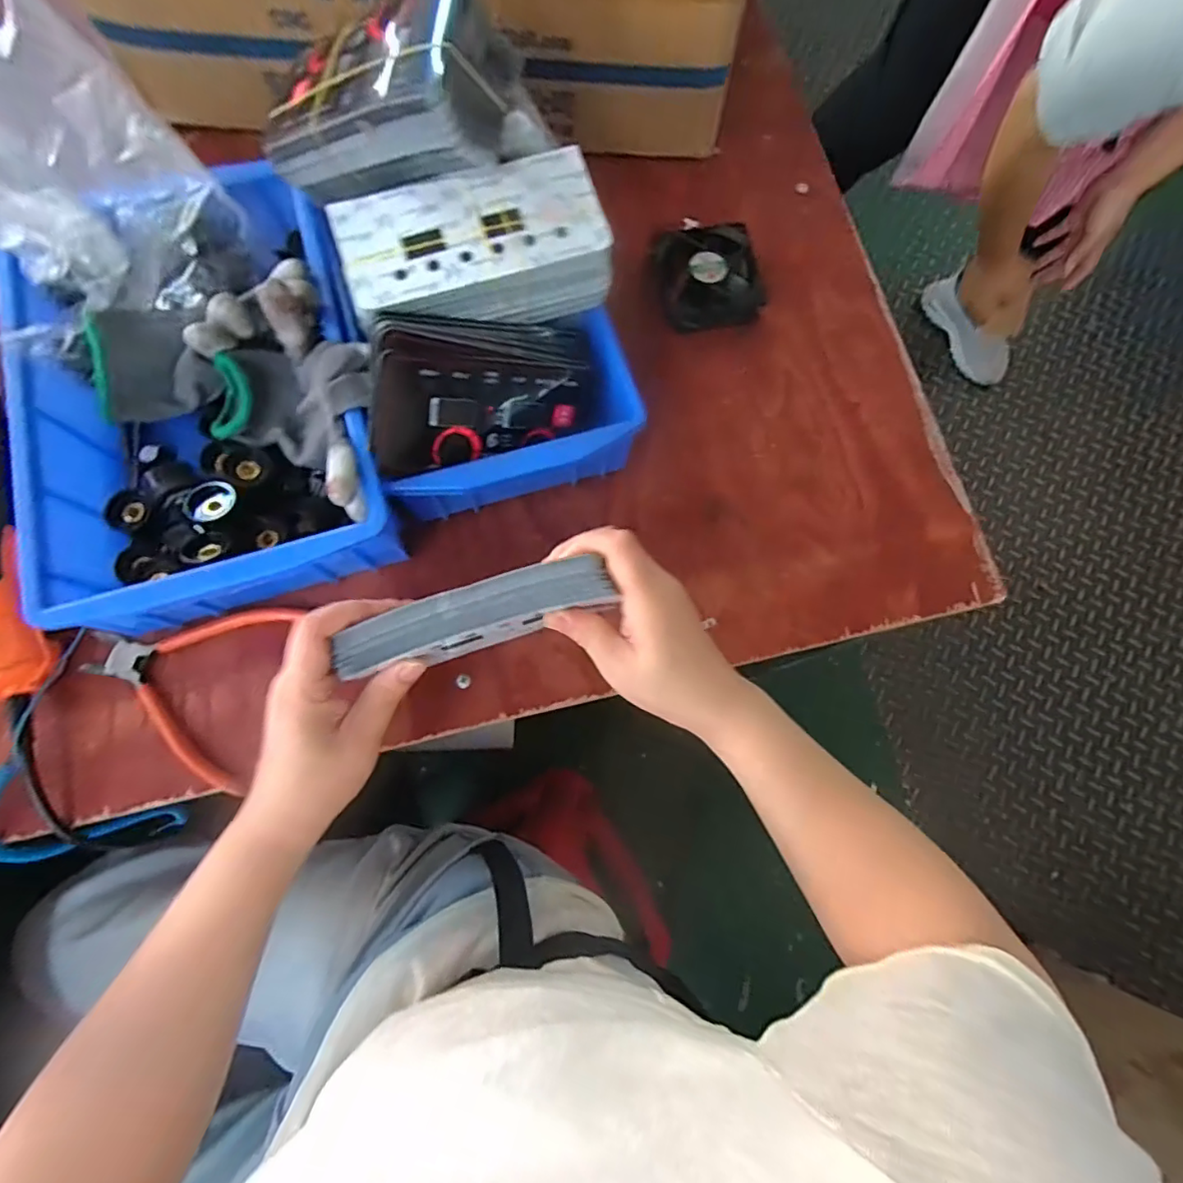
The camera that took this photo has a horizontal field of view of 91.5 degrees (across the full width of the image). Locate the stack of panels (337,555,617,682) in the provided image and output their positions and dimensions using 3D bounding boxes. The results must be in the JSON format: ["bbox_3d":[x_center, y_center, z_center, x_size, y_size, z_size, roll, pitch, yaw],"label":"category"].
[{"bbox_3d":[-0.062,0.016,0.321,0.145,0.045,0.030,-17,78,-6],"label":"stack of panels"}]

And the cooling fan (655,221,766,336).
[{"bbox_3d":[0.096,-0.257,0.476,0.079,0.027,0.079,-8,77,-3],"label":"cooling fan"}]

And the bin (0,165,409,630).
[{"bbox_3d":[-0.250,-0.124,0.391,0.209,0.089,0.272,-16,77,-5],"label":"bin"}]

